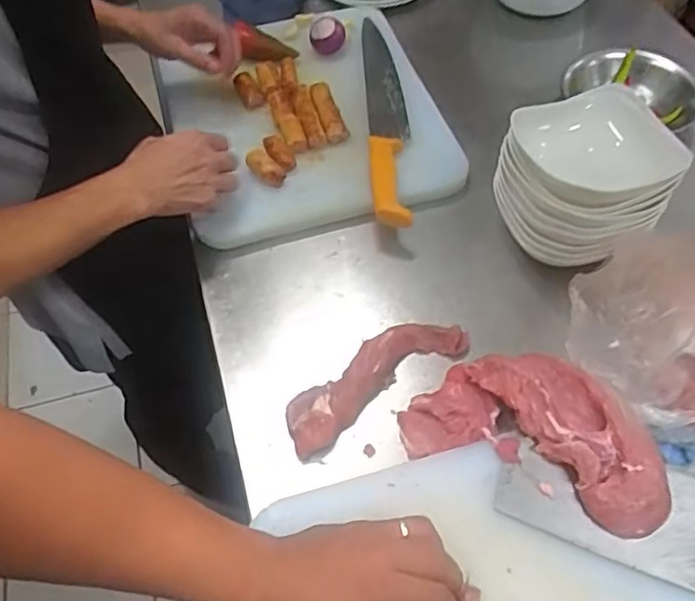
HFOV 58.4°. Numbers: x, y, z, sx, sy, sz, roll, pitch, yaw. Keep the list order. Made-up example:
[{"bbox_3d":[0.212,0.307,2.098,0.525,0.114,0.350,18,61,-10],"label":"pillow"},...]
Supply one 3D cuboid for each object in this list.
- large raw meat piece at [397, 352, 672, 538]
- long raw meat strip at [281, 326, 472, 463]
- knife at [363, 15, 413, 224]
[{"bbox_3d":[0.171,0.110,0.564,0.221,0.054,0.133,20,59,14],"label":"large raw meat piece"},{"bbox_3d":[0.027,0.074,0.616,0.201,0.023,0.058,-31,61,-18],"label":"long raw meat strip"},{"bbox_3d":[0.050,-0.242,0.799,0.050,0.027,0.380,-2,56,1],"label":"knife"}]

